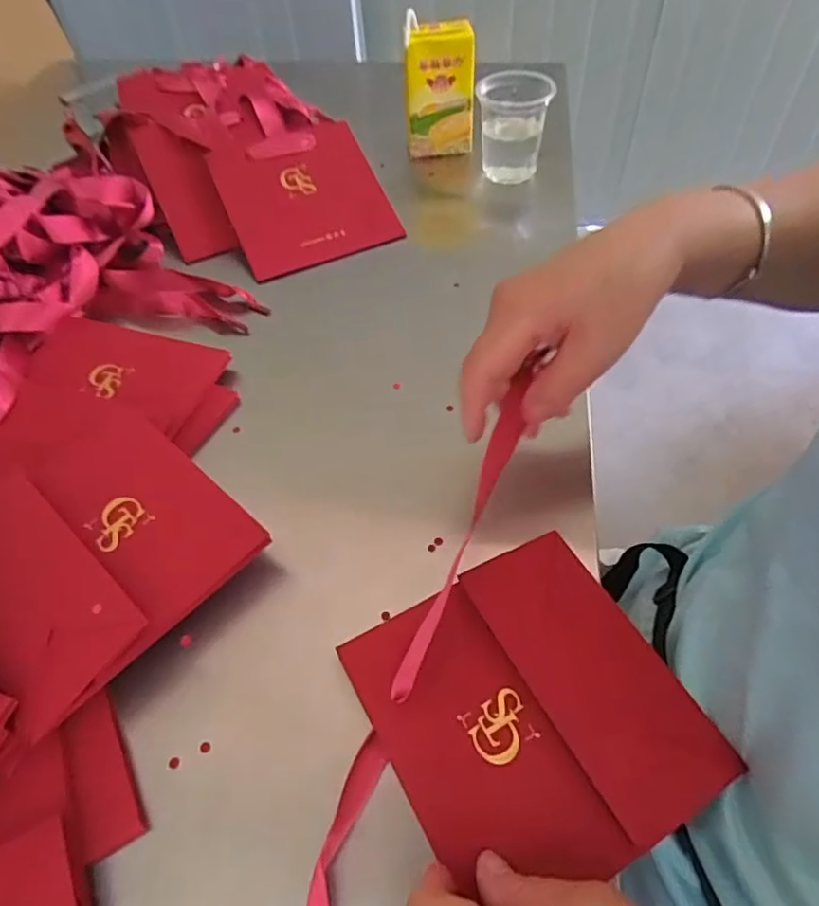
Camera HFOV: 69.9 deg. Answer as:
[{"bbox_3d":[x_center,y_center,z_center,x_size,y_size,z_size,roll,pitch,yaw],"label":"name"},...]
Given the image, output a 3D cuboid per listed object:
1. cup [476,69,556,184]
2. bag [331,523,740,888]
[{"bbox_3d":[0.101,-0.320,0.571,0.065,0.078,0.069,2,53,6],"label":"cup"},{"bbox_3d":[0.057,0.118,0.276,0.135,0.014,0.136,-25,55,-15],"label":"bag"}]

